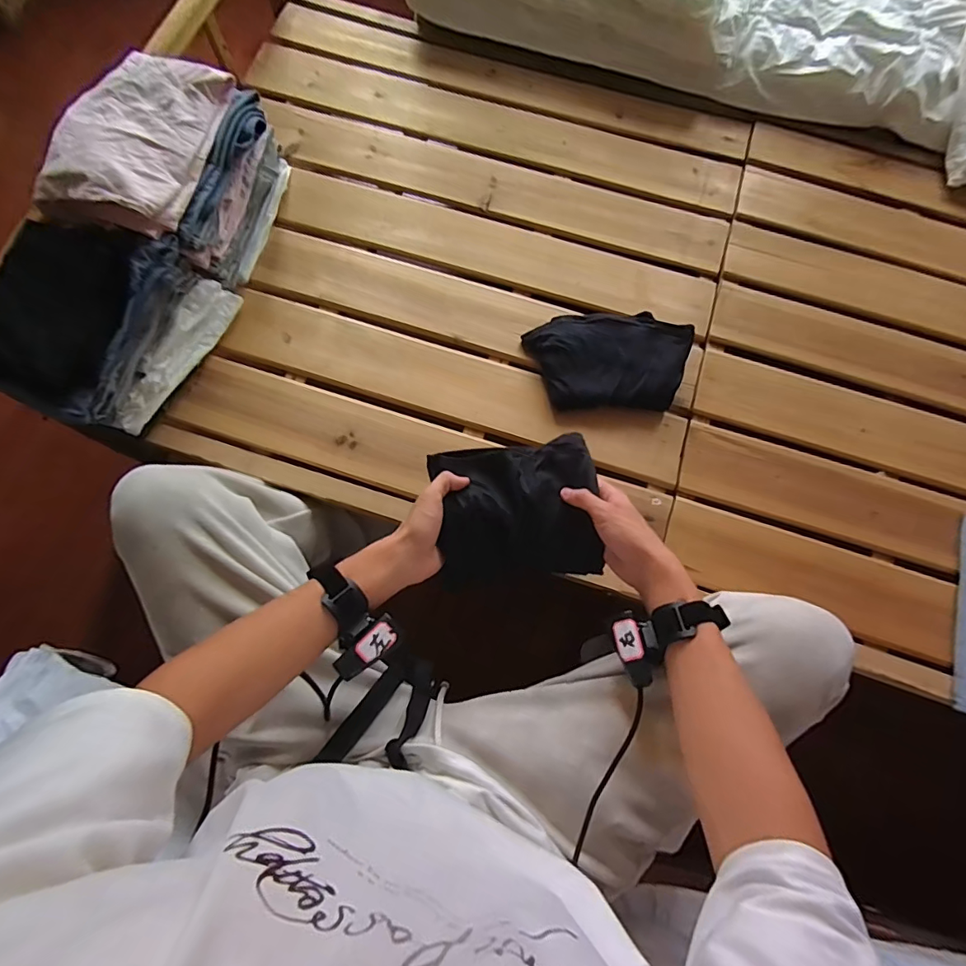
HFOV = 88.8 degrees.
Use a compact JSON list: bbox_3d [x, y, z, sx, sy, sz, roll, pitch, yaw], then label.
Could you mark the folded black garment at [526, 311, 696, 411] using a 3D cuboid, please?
[{"bbox_3d":[0.204,-0.199,0.803,0.250,0.051,0.166,-2,68,-2],"label":"folded black garment"}]

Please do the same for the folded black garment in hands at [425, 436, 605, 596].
[{"bbox_3d":[0.041,0.035,0.599,0.190,0.034,0.165,-7,88,-1],"label":"folded black garment in hands"}]

